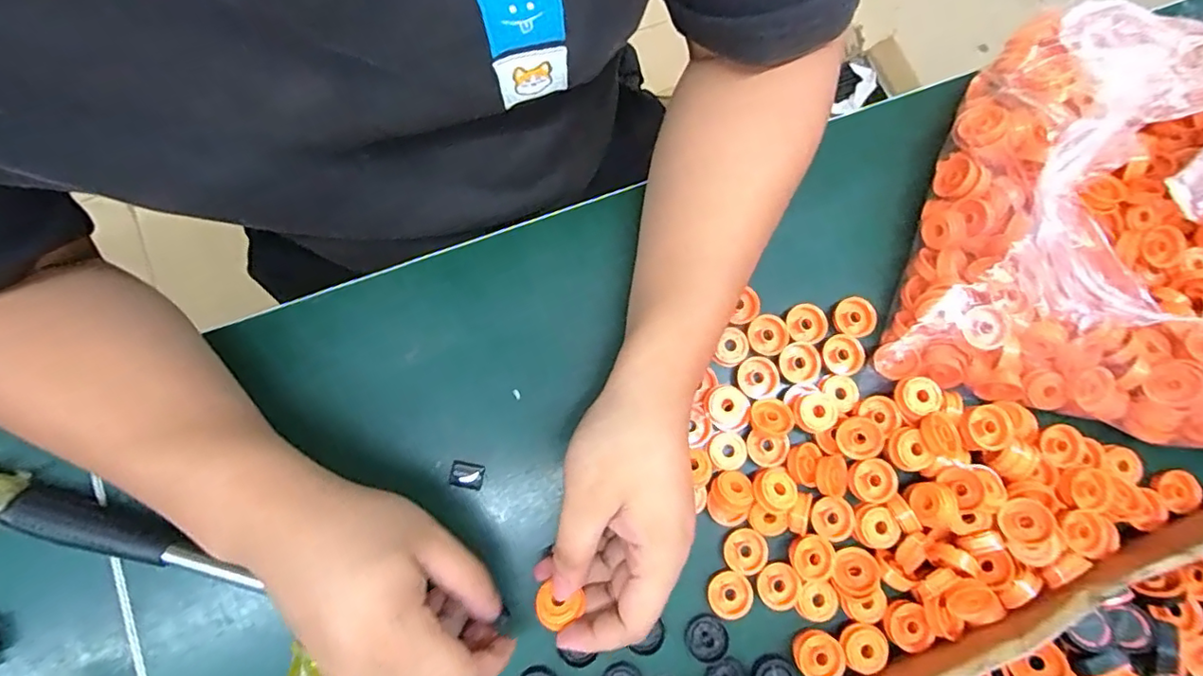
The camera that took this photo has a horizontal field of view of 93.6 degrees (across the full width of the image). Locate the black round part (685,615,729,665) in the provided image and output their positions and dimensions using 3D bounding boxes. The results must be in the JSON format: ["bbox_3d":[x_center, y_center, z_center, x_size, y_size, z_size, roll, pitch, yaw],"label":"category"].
[{"bbox_3d":[0.061,0.176,0.329,0.024,0.009,0.023,0,82,-3],"label":"black round part"}]

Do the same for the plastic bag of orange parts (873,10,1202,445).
[{"bbox_3d":[0.326,-0.076,0.314,0.241,0.100,0.247,15,81,-1],"label":"plastic bag of orange parts"}]

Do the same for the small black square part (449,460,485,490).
[{"bbox_3d":[-0.082,0.084,0.344,0.019,0.004,0.016,13,81,-1],"label":"small black square part"}]

